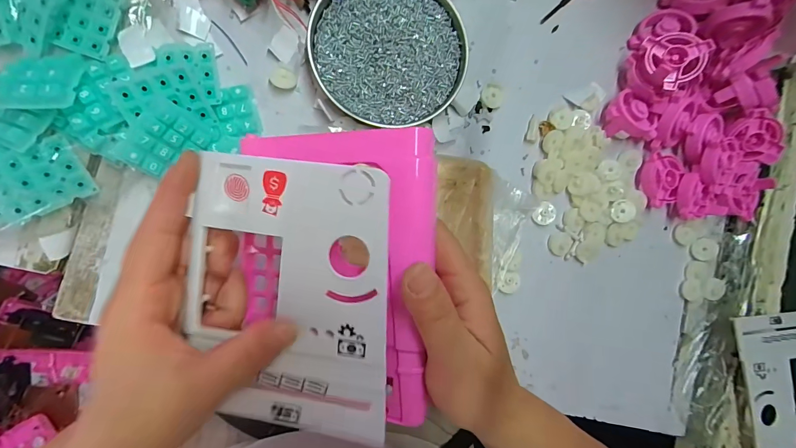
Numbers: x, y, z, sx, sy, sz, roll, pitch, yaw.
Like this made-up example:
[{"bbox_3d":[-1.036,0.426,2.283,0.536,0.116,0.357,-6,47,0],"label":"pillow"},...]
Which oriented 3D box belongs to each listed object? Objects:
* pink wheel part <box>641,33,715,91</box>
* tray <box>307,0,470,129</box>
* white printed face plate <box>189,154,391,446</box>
[{"bbox_3d":[0.260,-0.154,0.334,0.054,0.014,0.055,-3,77,11],"label":"pink wheel part"},{"bbox_3d":[-0.007,-0.155,0.323,0.133,0.024,0.131,0,90,-9],"label":"tray"},{"bbox_3d":[-0.057,0.038,0.191,0.108,0.008,0.139,5,95,9],"label":"white printed face plate"}]

